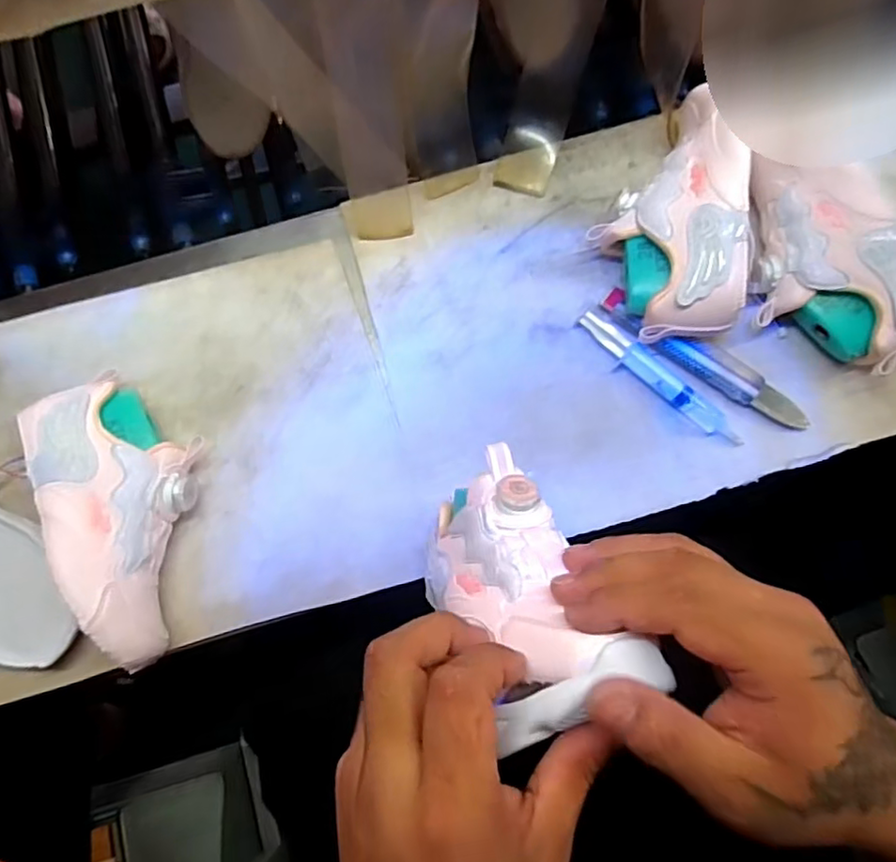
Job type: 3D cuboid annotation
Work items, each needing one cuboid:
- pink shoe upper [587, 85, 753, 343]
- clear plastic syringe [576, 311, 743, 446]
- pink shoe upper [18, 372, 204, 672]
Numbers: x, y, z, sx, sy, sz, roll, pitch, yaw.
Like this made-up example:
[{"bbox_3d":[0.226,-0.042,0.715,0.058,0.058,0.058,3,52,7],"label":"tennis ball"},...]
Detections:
[{"bbox_3d":[0.152,-0.153,0.441,0.089,0.069,0.179,3,78,2],"label":"pink shoe upper"},{"bbox_3d":[0.150,-0.038,0.446,0.137,0.011,0.024,38,81,8],"label":"clear plastic syringe"},{"bbox_3d":[-0.202,0.050,0.410,0.084,0.074,0.185,-25,79,-4],"label":"pink shoe upper"}]

